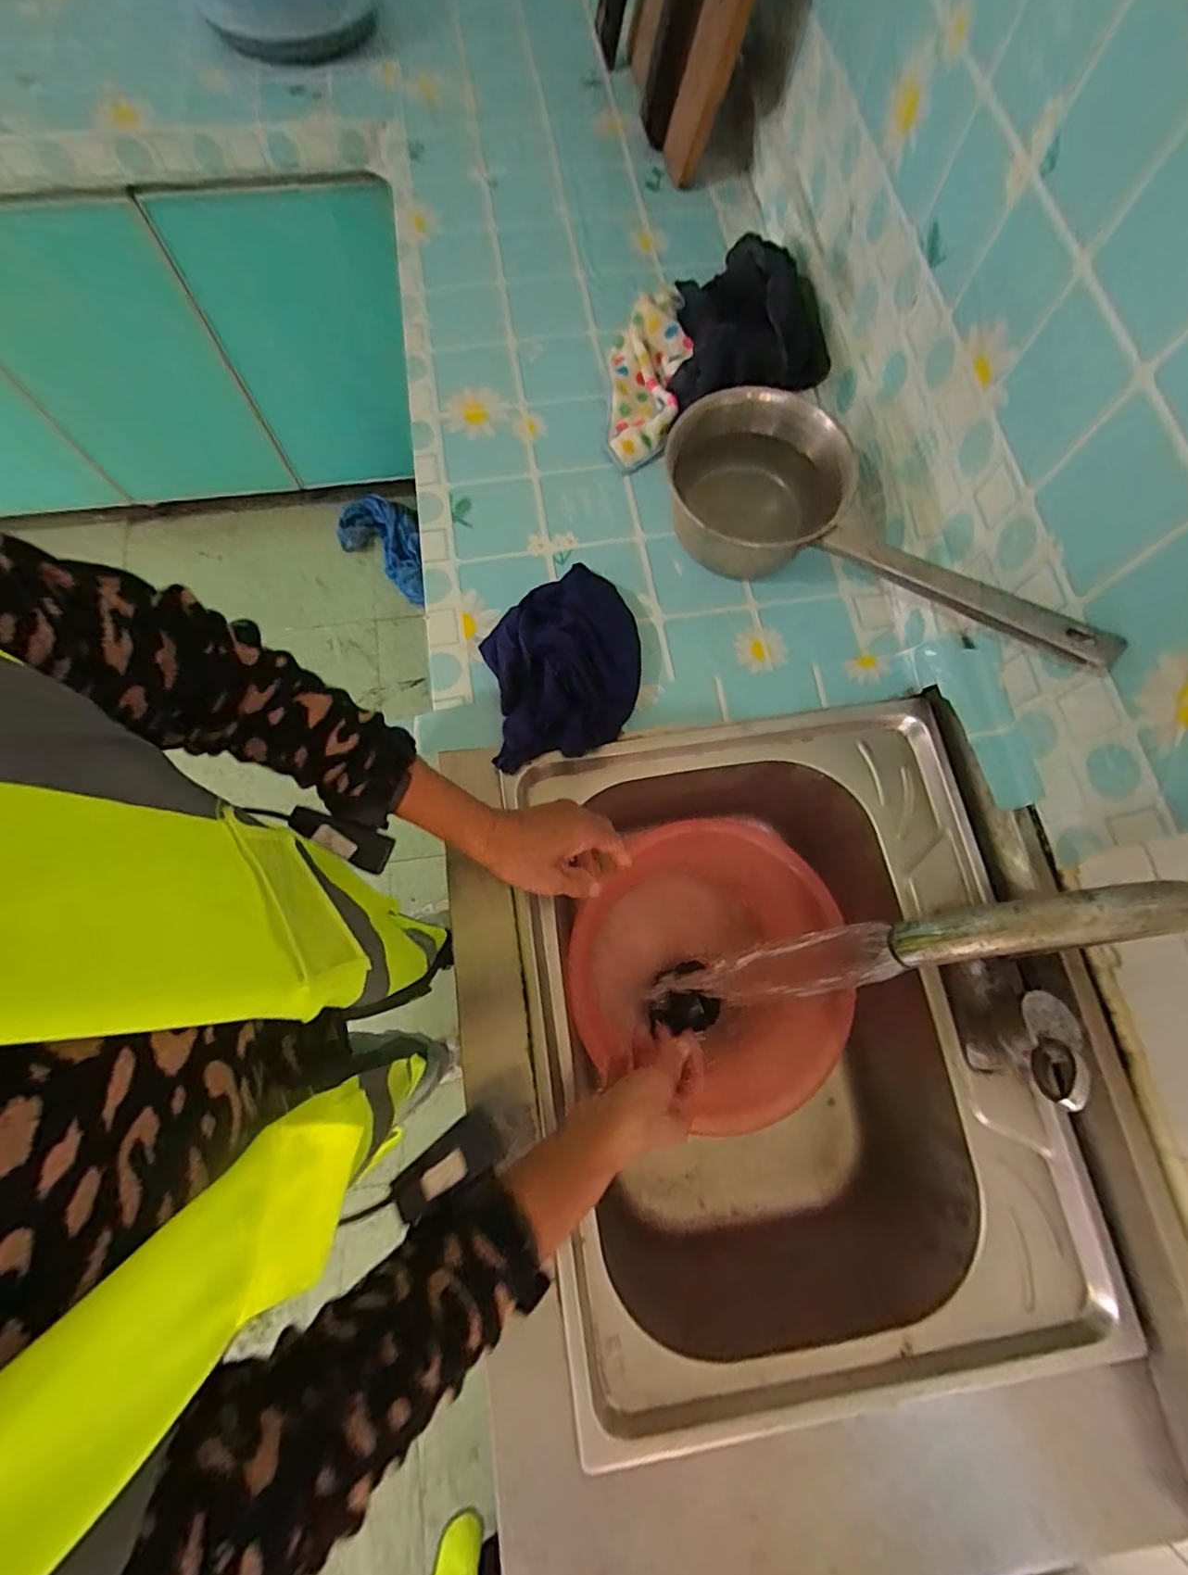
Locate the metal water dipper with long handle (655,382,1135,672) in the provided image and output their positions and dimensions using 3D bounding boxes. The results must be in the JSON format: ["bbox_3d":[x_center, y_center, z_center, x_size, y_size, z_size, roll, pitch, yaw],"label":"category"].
[{"bbox_3d":[0.216,-0.201,0.517,0.152,0.118,0.404,-32,60,-9],"label":"metal water dipper with long handle"}]

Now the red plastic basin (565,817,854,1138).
[{"bbox_3d":[0.106,0.189,0.609,0.254,0.160,0.282,-19,74,-6],"label":"red plastic basin"}]

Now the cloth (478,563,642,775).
[{"bbox_3d":[-0.030,-0.122,0.563,0.149,0.047,0.191,-10,74,-3],"label":"cloth"}]

